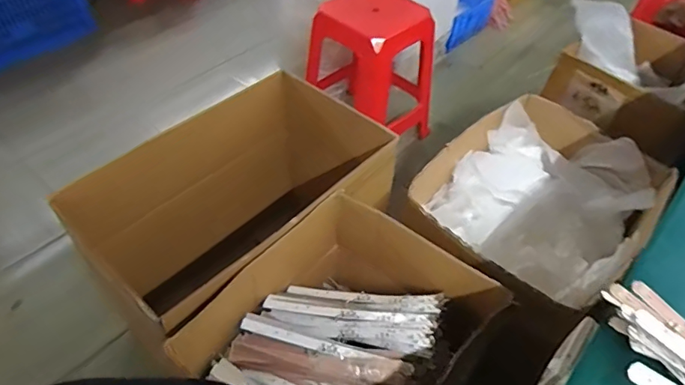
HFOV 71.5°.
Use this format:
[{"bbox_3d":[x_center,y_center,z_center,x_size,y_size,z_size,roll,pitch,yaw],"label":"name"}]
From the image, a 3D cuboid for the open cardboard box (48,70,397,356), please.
[{"bbox_3d":[-0.224,0.097,1.092,0.413,0.468,0.543,33,54,25],"label":"open cardboard box"}]

